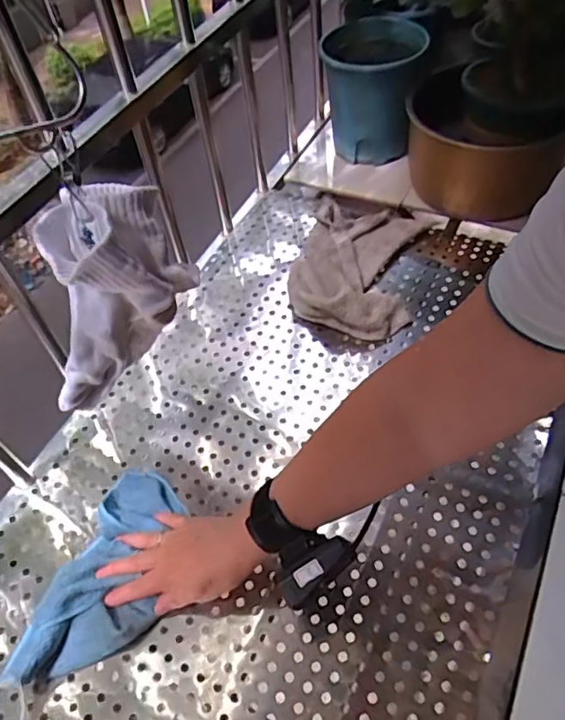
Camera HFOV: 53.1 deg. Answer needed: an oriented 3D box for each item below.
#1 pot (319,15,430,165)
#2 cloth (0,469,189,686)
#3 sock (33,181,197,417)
[{"bbox_3d":[0.145,-0.420,0.907,0.153,0.181,0.170,4,53,9],"label":"pot"},{"bbox_3d":[-0.169,0.210,0.564,0.102,0.034,0.222,9,48,13],"label":"cloth"},{"bbox_3d":[-0.136,-0.037,0.466,0.115,0.217,0.071,3,50,-18],"label":"sock"}]

